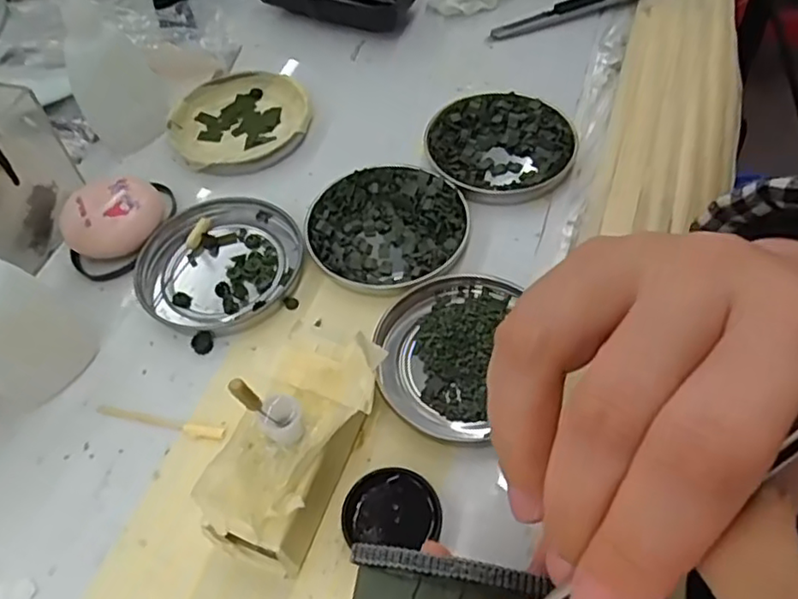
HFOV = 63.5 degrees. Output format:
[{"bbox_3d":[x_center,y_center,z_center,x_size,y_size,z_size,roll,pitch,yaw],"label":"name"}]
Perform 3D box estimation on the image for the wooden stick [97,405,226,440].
[{"bbox_3d":[-0.101,0.051,0.269,0.059,0.004,0.006,8,56,11],"label":"wooden stick"}]

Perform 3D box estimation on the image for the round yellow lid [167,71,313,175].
[{"bbox_3d":[-0.092,-0.105,0.375,0.079,0.012,0.079,-2,55,3],"label":"round yellow lid"}]

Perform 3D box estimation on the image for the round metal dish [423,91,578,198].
[{"bbox_3d":[0.054,-0.083,0.346,0.075,0.011,0.074,-2,55,3],"label":"round metal dish"}]

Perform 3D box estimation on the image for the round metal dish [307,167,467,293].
[{"bbox_3d":[-0.006,-0.037,0.318,0.077,0.008,0.073,-2,55,3],"label":"round metal dish"}]

